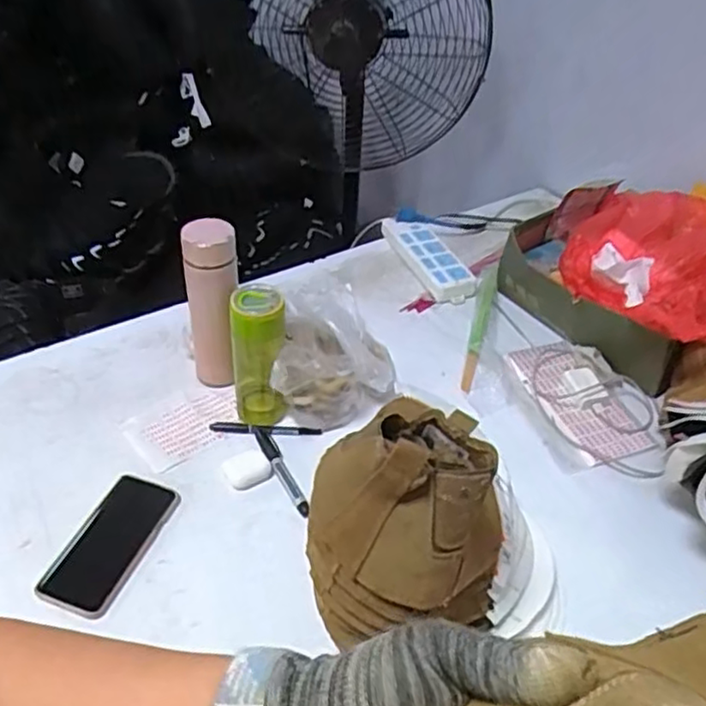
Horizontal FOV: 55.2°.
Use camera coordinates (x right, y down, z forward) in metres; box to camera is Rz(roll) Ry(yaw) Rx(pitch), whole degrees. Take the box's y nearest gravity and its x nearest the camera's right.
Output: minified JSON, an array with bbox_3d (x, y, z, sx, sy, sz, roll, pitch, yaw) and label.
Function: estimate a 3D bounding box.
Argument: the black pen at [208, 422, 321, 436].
[{"bbox_3d":[-0.113,0.099,0.876,0.141,0.007,0.015,4,41,0],"label":"black pen"}]

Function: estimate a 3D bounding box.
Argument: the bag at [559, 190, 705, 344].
[{"bbox_3d":[0.468,-0.142,0.984,0.346,0.102,0.301,-31,52,-34],"label":"bag"}]

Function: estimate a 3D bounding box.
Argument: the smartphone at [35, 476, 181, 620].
[{"bbox_3d":[-0.267,0.210,0.748,0.082,0.006,0.159,20,50,12],"label":"smartphone"}]

